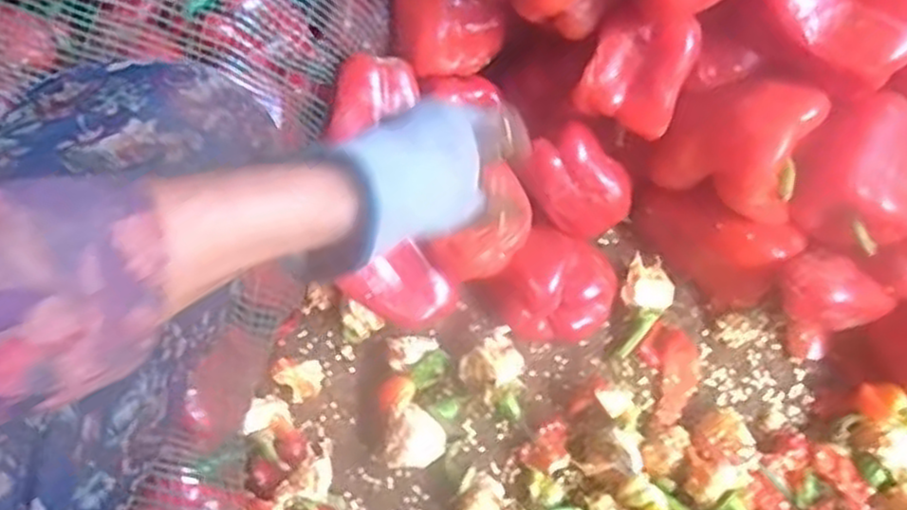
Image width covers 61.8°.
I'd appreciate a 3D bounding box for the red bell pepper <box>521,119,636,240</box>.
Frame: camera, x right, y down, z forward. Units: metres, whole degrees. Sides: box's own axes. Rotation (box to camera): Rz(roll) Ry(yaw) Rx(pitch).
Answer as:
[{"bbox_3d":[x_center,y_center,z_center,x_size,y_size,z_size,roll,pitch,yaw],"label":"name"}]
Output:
[{"bbox_3d":[0.090,-0.059,0.562,0.063,0.050,0.083,-36,112,22],"label":"red bell pepper"}]

